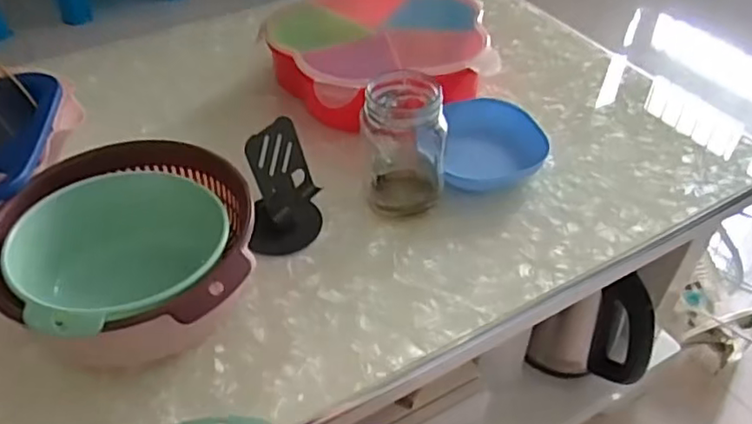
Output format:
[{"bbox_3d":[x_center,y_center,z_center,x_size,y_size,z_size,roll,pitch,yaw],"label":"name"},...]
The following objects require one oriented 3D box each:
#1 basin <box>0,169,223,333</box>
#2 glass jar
[{"bbox_3d":[-0.199,0.050,0.509,0.151,0.095,0.148,0,45,0],"label":"basin"},{"bbox_3d":[0.026,-0.063,0.602,0.073,0.130,0.073,0,45,0],"label":"glass jar"}]

